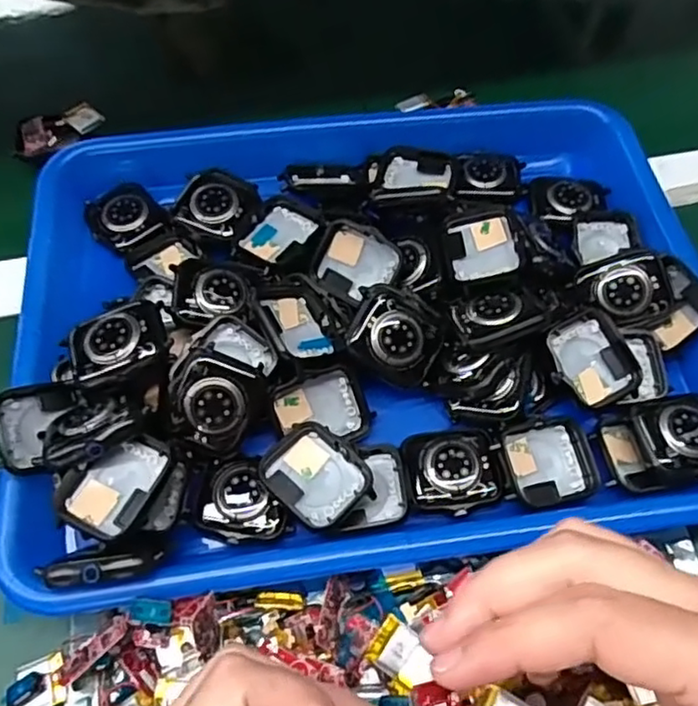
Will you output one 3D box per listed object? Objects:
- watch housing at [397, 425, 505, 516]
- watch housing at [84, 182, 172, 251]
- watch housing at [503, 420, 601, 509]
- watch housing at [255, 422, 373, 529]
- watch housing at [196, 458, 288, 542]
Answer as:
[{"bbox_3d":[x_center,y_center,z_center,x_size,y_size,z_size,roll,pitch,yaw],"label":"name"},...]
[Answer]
[{"bbox_3d":[0.045,0.050,0.276,0.040,0.005,0.036,-13,61,-7],"label":"watch housing"},{"bbox_3d":[-0.121,-0.075,0.343,0.036,0.010,0.044,-35,65,-18],"label":"watch housing"},{"bbox_3d":[0.087,0.047,0.276,0.042,0.011,0.034,-15,61,-8],"label":"watch housing"},{"bbox_3d":[-0.014,0.052,0.270,0.035,0.009,0.043,-39,67,-19],"label":"watch housing"},{"bbox_3d":[-0.044,0.061,0.269,0.036,0.007,0.034,3,60,2],"label":"watch housing"}]

